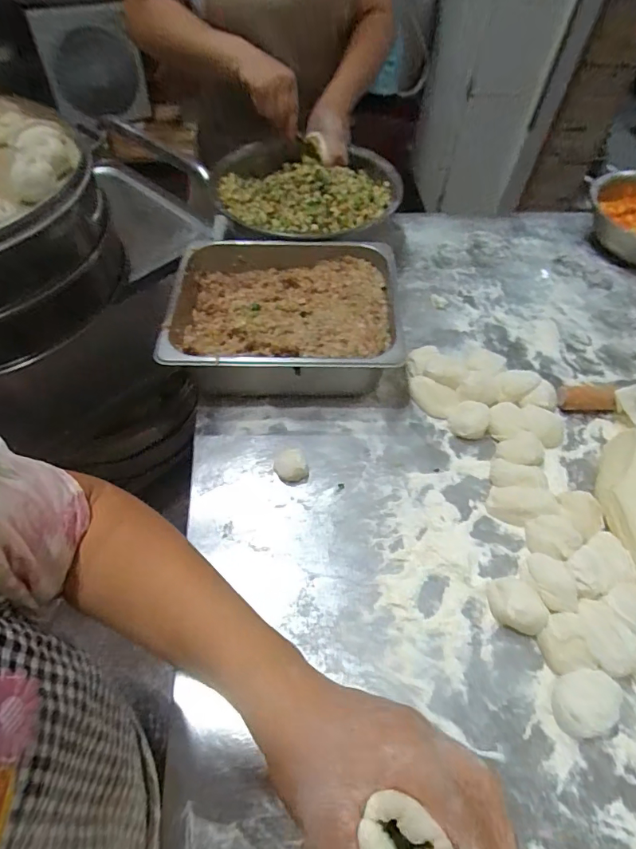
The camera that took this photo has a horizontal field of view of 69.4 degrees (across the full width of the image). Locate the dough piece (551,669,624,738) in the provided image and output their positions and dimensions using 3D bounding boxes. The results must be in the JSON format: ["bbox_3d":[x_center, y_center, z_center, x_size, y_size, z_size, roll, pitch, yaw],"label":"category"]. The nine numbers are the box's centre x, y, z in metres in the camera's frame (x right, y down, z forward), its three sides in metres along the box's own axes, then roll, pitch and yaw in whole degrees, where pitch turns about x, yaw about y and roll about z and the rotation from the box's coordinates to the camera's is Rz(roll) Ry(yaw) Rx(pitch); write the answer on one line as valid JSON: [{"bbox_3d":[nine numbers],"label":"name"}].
[{"bbox_3d":[0.249,0.261,0.431,0.060,0.045,0.047,-13,56,-10],"label":"dough piece"}]

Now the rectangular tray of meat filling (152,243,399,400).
[{"bbox_3d":[-0.036,-0.155,0.695,0.357,0.093,0.264,0,55,-3],"label":"rectangular tray of meat filling"}]

